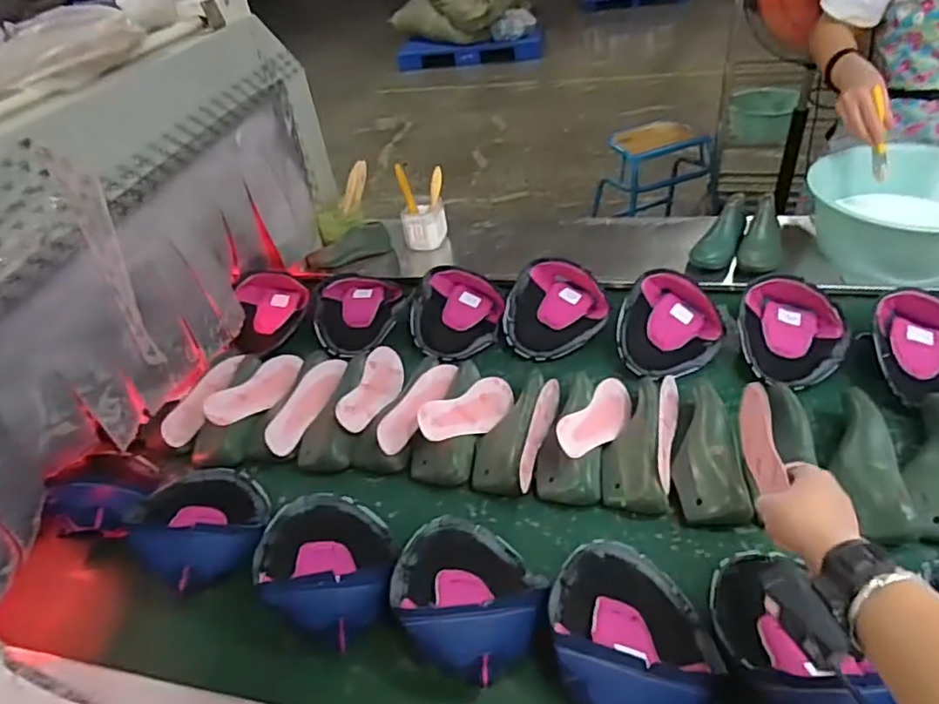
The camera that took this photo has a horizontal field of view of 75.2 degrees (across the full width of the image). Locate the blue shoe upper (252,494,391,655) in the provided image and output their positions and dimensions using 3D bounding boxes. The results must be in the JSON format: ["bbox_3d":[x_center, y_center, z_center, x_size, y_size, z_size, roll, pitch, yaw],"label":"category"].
[{"bbox_3d":[-0.168,0.239,0.718,0.145,0.070,0.208,-11,40,-5],"label":"blue shoe upper"}]

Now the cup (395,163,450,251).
[{"bbox_3d":[-0.097,-0.307,1.264,0.095,0.148,0.119,-6,40,0],"label":"cup"}]

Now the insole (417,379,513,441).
[{"bbox_3d":[0.004,0.081,0.855,0.212,0.013,0.067,-16,69,-55],"label":"insole"}]

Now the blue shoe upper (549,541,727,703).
[{"bbox_3d":[0.157,0.272,0.610,0.160,0.075,0.198,-9,39,-4],"label":"blue shoe upper"}]

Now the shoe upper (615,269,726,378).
[{"bbox_3d":[0.313,-0.040,0.954,0.155,0.077,0.184,17,45,25],"label":"shoe upper"}]

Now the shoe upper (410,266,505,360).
[{"bbox_3d":[-0.029,-0.061,1.059,0.168,0.068,0.178,28,61,14],"label":"shoe upper"}]

